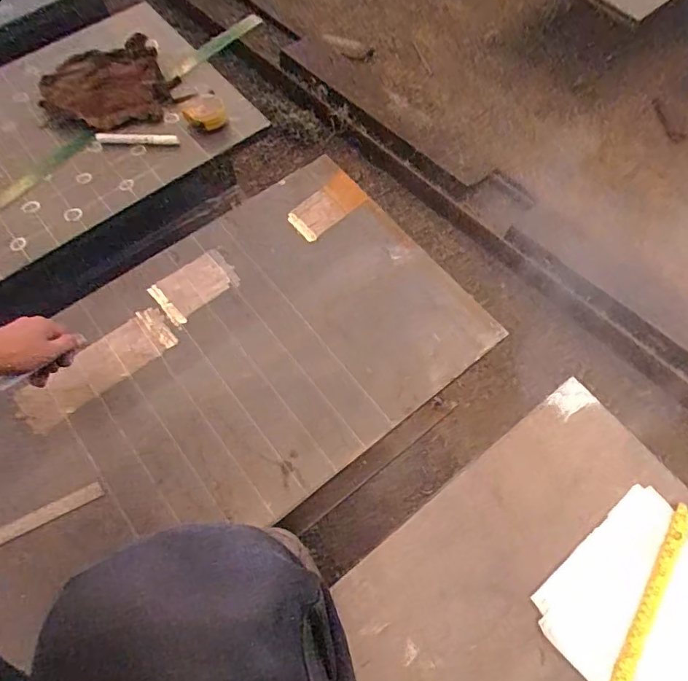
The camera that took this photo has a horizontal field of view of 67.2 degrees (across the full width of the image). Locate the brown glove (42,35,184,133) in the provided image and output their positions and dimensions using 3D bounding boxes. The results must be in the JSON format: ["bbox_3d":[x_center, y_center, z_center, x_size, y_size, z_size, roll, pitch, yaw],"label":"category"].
[{"bbox_3d":[-0.424,-0.458,0.945,0.223,0.040,0.192,-36,68,-17],"label":"brown glove"}]

